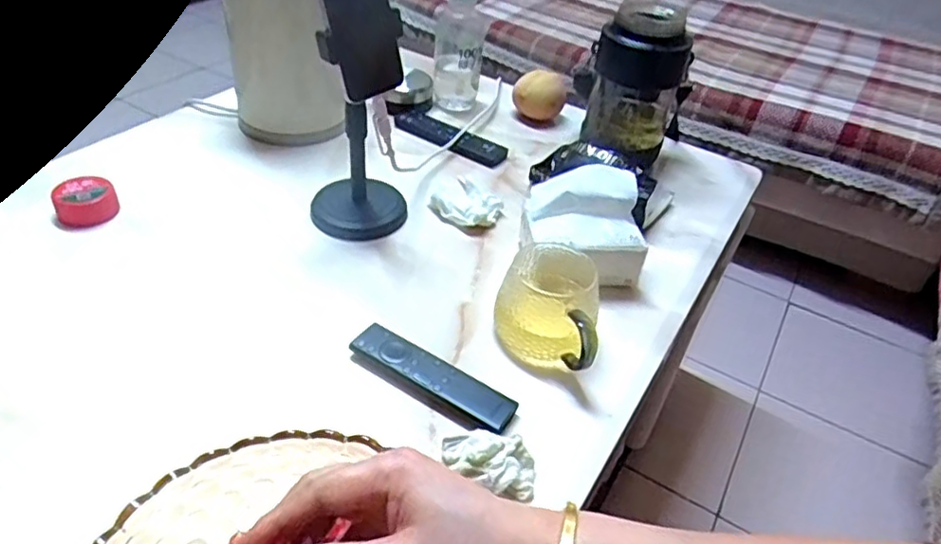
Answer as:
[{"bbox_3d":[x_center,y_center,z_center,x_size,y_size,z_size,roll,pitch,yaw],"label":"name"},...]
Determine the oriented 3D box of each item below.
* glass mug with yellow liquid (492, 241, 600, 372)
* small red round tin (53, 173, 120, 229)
[{"bbox_3d":[0.070,0.033,0.607,0.090,0.075,0.119,8,40,1],"label":"glass mug with yellow liquid"},{"bbox_3d":[-0.423,-0.077,0.710,0.060,0.038,0.051,-18,46,-27],"label":"small red round tin"}]

